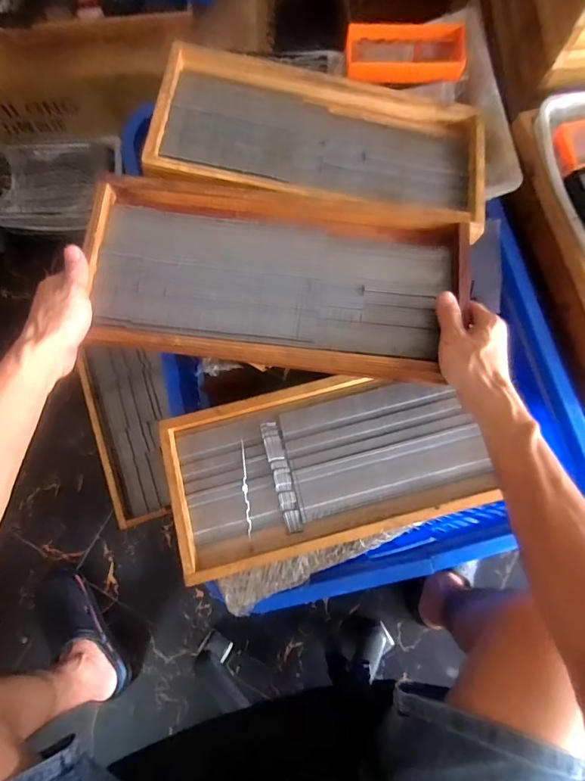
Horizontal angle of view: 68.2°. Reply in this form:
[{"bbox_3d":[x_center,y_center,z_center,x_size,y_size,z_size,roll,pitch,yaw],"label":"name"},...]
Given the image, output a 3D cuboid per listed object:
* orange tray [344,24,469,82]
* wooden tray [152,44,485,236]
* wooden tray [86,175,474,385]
[{"bbox_3d":[0.164,-0.493,0.630,0.168,0.029,0.085,-2,79,1],"label":"orange tray"},{"bbox_3d":[0.044,-0.322,0.559,0.424,0.043,0.229,11,70,-5],"label":"wooden tray"},{"bbox_3d":[-0.016,-0.126,0.490,0.417,0.041,0.202,7,79,2],"label":"wooden tray"}]

